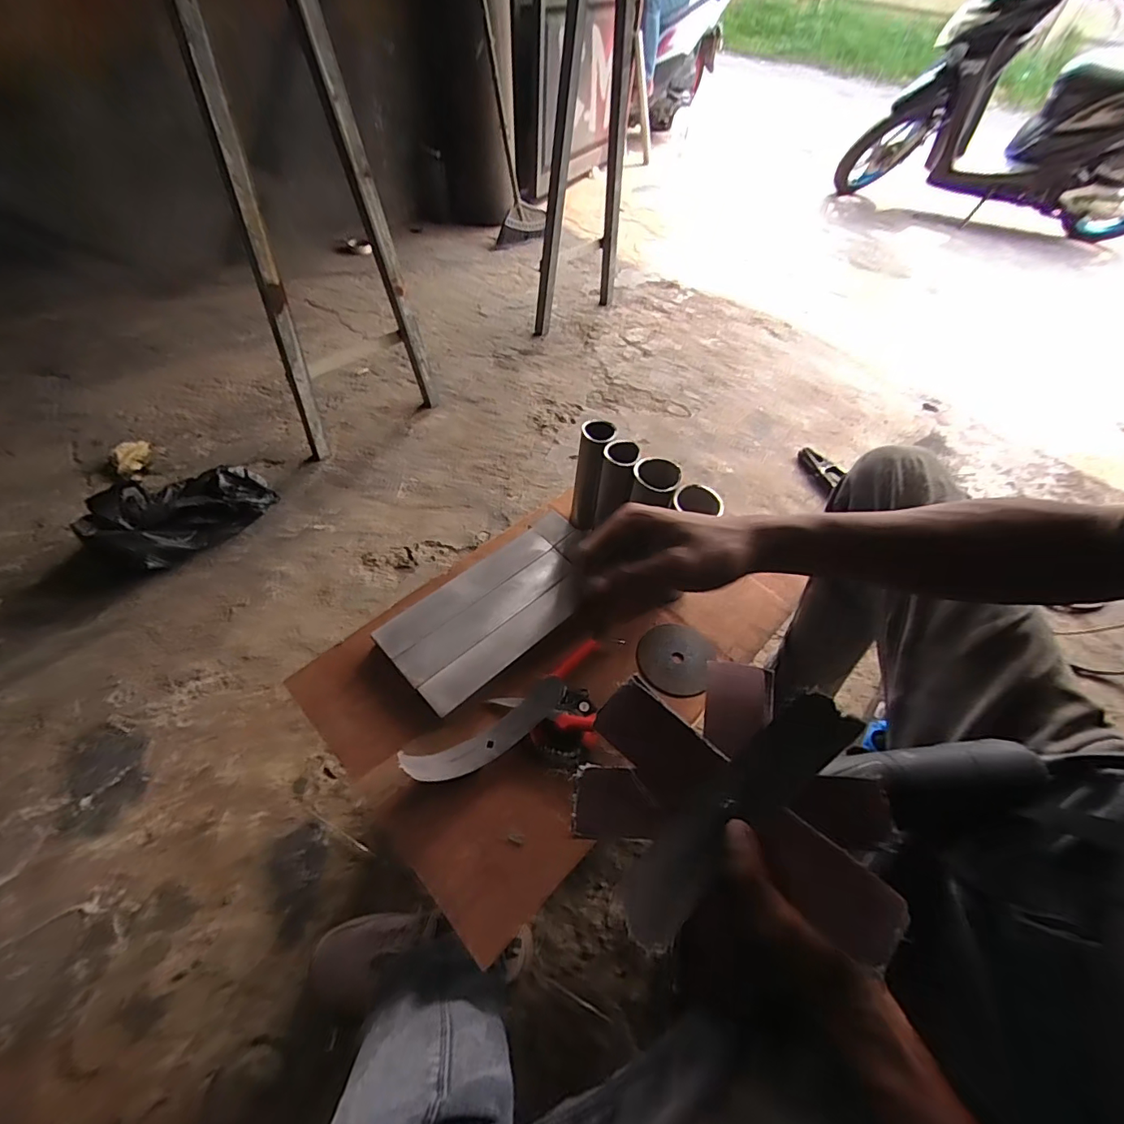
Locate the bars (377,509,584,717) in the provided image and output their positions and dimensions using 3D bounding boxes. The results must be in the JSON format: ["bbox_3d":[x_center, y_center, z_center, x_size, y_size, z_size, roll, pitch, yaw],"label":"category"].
[{"bbox_3d":[-0.074,0.048,0.666,0.145,0.022,0.316,40,60,22],"label":"bars"}]

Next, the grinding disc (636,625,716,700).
[{"bbox_3d":[0.147,0.125,0.644,0.094,0.012,0.098,2,53,-3],"label":"grinding disc"}]

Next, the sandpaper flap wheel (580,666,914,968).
[{"bbox_3d":[0.116,0.156,0.343,0.198,0.030,0.171,5,52,-1],"label":"sandpaper flap wheel"}]

